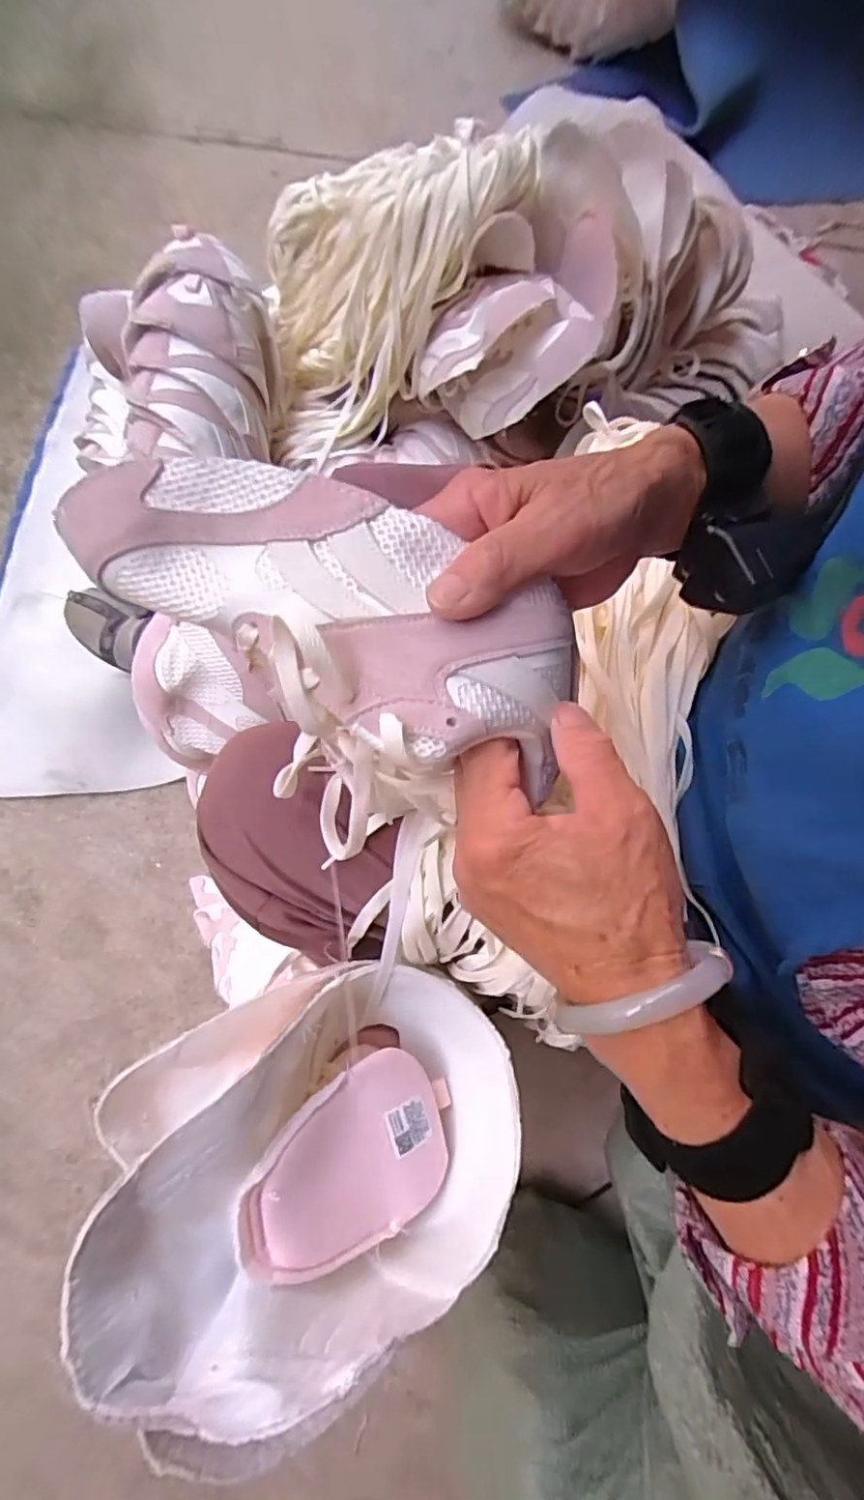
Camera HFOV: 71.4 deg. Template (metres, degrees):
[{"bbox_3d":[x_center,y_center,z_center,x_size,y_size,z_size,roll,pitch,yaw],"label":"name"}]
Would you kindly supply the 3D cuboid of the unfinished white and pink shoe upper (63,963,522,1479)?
[{"bbox_3d":[-0.061,0.211,0.313,0.217,0.148,0.163,-13,76,-5],"label":"unfinished white and pink shoe upper"}]

